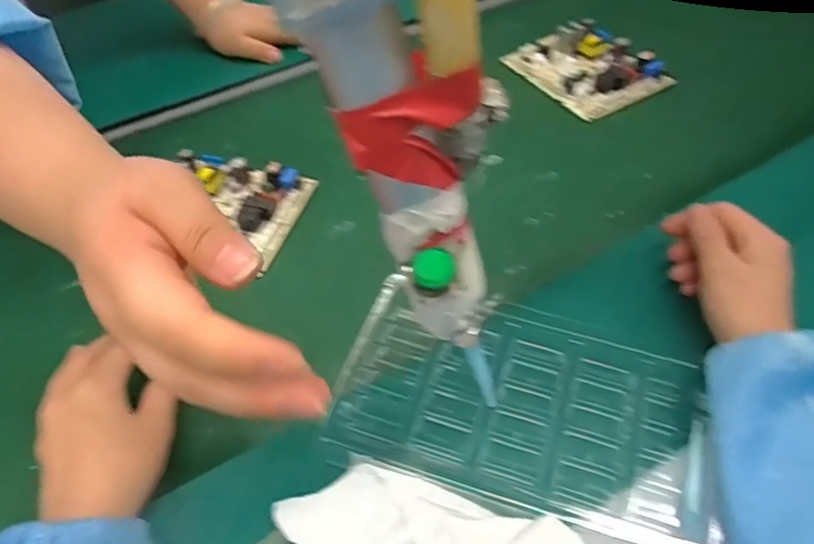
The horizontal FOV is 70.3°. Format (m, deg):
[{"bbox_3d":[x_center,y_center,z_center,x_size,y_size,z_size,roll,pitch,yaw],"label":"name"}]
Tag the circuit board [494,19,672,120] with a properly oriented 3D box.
[{"bbox_3d":[0.195,-0.224,0.629,0.117,0.024,0.140,-24,52,-16],"label":"circuit board"}]

